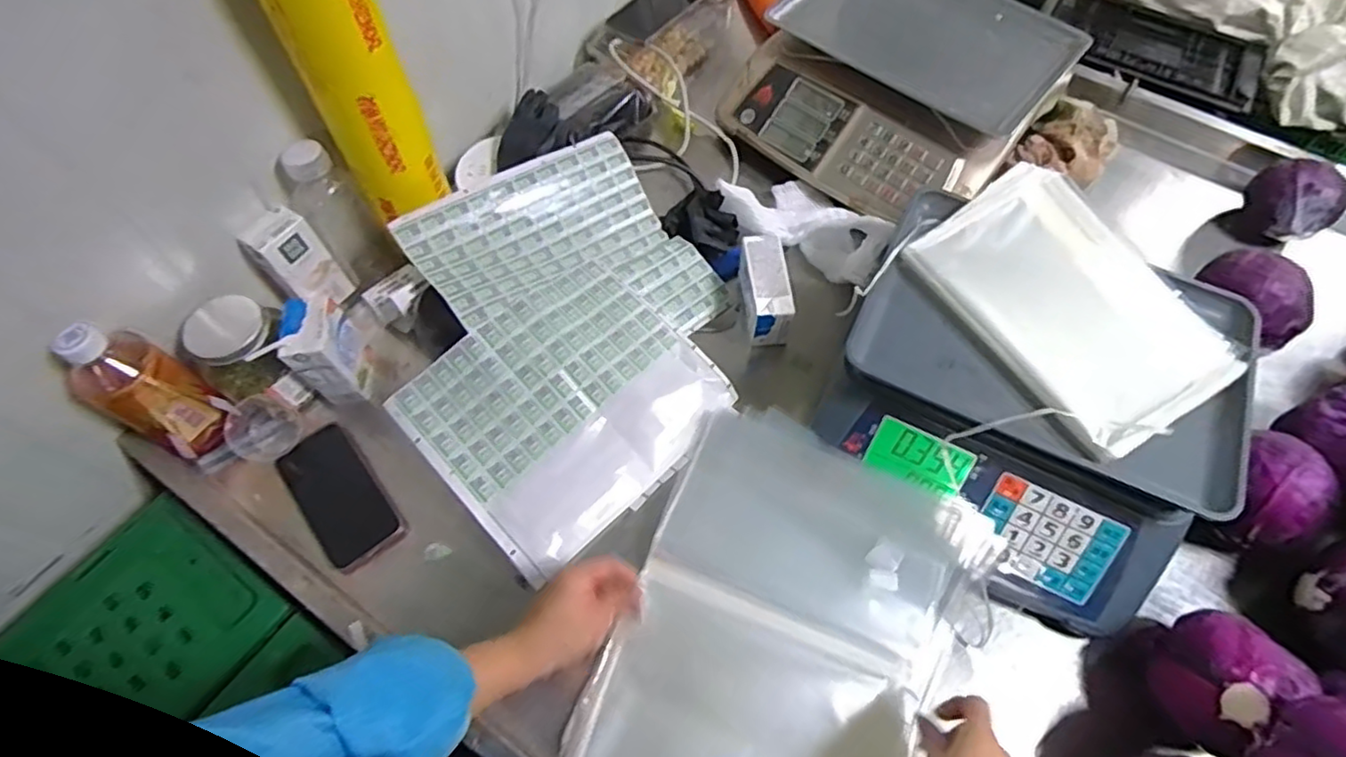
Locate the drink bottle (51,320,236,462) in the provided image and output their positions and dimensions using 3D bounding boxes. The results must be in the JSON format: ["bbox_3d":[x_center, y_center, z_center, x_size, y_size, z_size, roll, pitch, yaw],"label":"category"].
[{"bbox_3d":[-0.496,0.008,0.607,0.079,0.174,0.071,27,65,13],"label":"drink bottle"}]

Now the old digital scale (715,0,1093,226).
[{"bbox_3d":[0.295,-0.395,0.860,0.348,0.100,0.357,40,69,18],"label":"old digital scale"}]

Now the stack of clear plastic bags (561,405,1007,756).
[{"bbox_3d":[0.099,0.227,0.577,0.276,0.033,0.345,25,71,9],"label":"stack of clear plastic bags"}]

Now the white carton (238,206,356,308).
[{"bbox_3d":[-0.402,-0.123,0.703,0.040,0.126,0.058,36,68,17],"label":"white carton"}]

